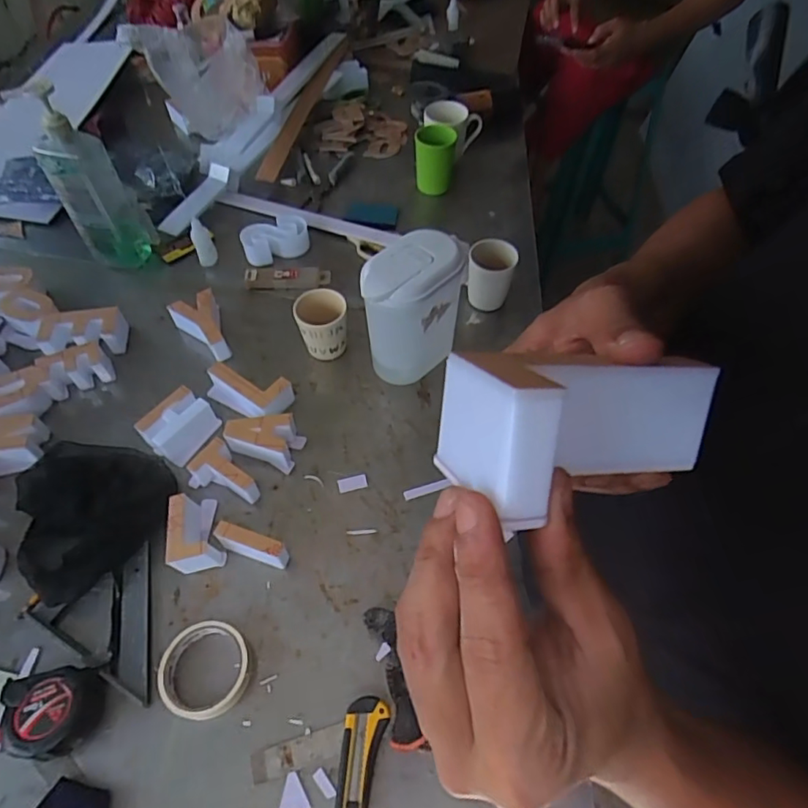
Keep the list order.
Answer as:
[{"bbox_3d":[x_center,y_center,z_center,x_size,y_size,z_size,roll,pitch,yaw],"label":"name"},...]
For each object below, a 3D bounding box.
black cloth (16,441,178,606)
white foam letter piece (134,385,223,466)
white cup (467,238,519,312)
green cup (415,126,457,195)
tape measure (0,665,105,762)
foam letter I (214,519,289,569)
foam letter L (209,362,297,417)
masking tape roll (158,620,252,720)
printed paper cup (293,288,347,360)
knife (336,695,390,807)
[{"bbox_3d":[-0.394,0.118,0.666,0.204,0.029,0.182,37,64,23],"label":"black cloth"},{"bbox_3d":[-0.301,0.027,0.719,0.063,0.043,0.084,28,61,19],"label":"white foam letter piece"},{"bbox_3d":[0.134,-0.196,0.836,0.069,0.106,0.068,-1,55,1],"label":"white cup"},{"bbox_3d":[0.059,-0.457,1.013,0.075,0.101,0.063,0,57,-1],"label":"green cup"},{"bbox_3d":[-0.349,0.307,0.537,0.091,0.037,0.076,-10,56,-6],"label":"tape measure"},{"bbox_3d":[-0.175,0.164,0.625,0.082,0.048,0.017,16,57,12],"label":"foam letter I"},{"bbox_3d":[-0.212,-0.018,0.752,0.126,0.051,0.060,29,61,20],"label":"foam letter L"},{"bbox_3d":[-0.207,0.275,0.561,0.090,0.022,0.091,-1,55,1],"label":"masking tape roll"},{"bbox_3d":[-0.118,-0.112,0.790,0.070,0.092,0.064,-1,55,1],"label":"printed paper cup"},{"bbox_3d":[-0.046,0.365,0.501,0.037,0.019,0.162,7,56,6],"label":"knife"}]

